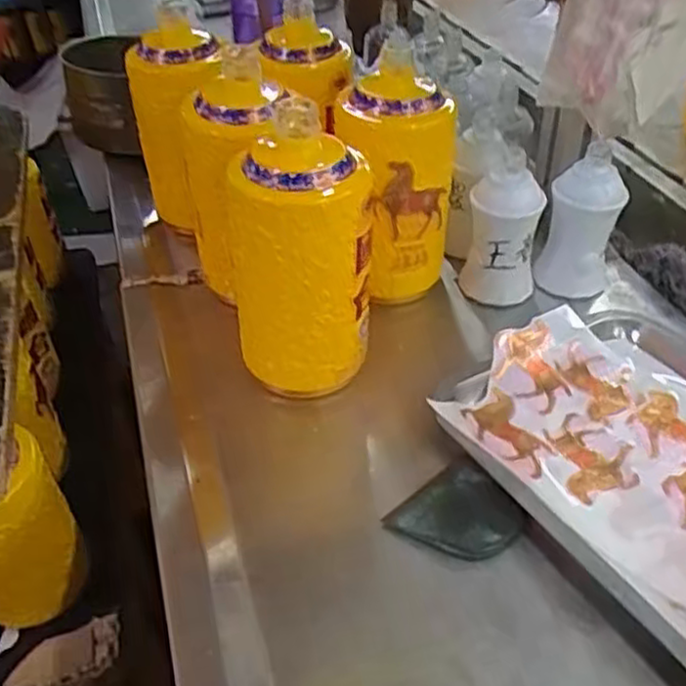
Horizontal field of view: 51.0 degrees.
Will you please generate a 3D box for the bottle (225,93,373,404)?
[{"bbox_3d":[-0.029,-0.058,0.469,0.089,0.164,0.088,-7,42,-4],"label":"bottle"}]

